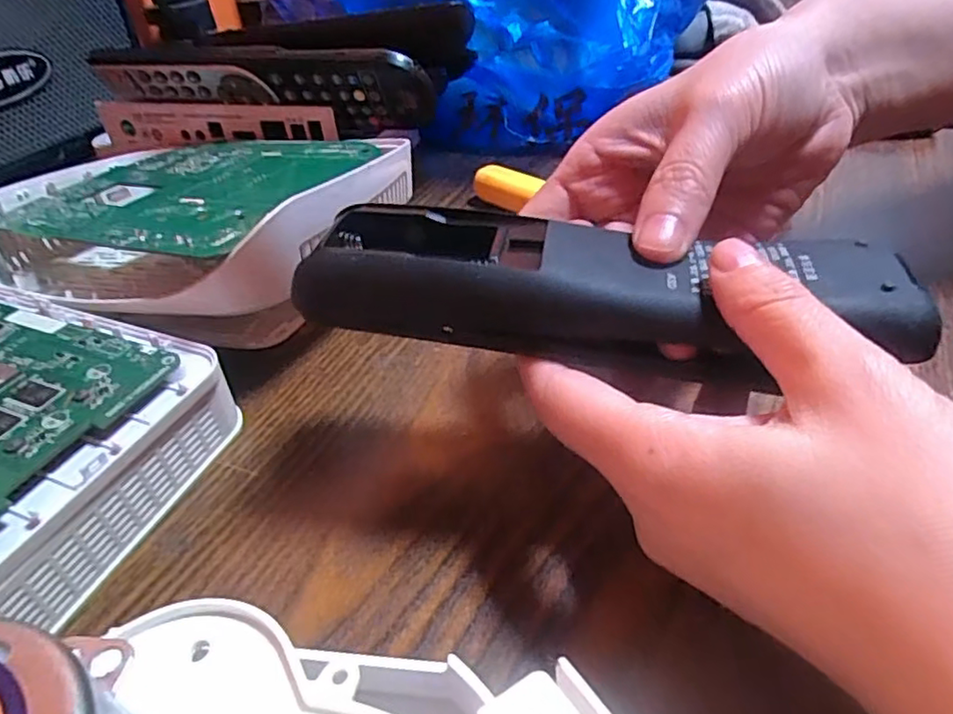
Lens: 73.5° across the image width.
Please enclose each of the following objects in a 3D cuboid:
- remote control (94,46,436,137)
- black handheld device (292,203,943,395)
[{"bbox_3d":[-0.117,-0.143,0.340,0.187,0.042,0.020,5,39,11],"label":"remote control"},{"bbox_3d":[0.032,-0.018,0.174,0.155,0.025,0.041,6,40,8],"label":"black handheld device"}]

